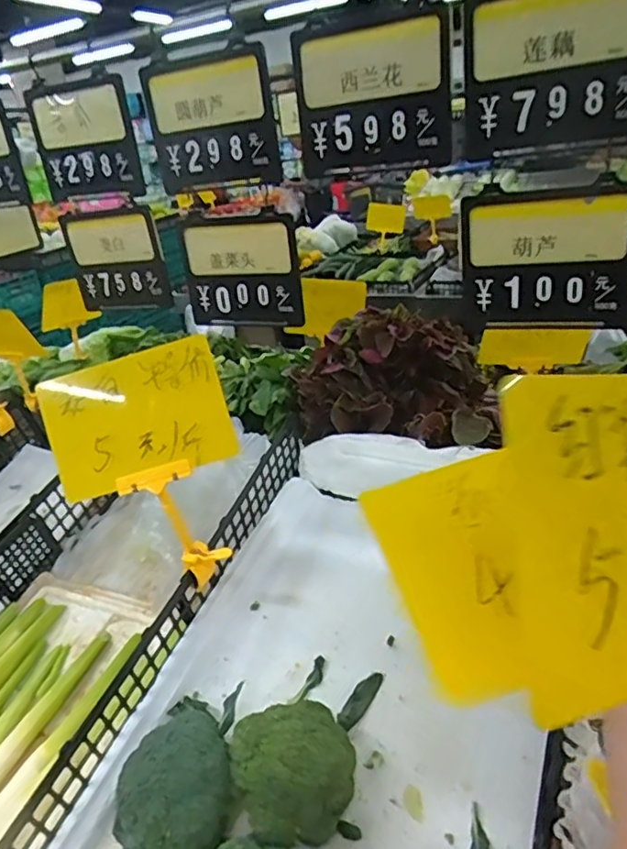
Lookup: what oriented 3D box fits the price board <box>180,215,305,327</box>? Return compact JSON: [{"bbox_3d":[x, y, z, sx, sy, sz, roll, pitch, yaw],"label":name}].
[{"bbox_3d":[-0.133,-0.266,1.054,0.218,0.185,0.018,2,24,23],"label":"price board"}]

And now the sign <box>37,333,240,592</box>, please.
[{"bbox_3d":[-0.179,0.054,0.682,0.204,0.274,0.044,-19,-1,2],"label":"sign"}]

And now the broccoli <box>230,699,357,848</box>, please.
[{"bbox_3d":[-0.014,0.303,0.524,0.106,0.085,0.089,-18,28,-22],"label":"broccoli"}]

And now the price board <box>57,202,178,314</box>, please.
[{"bbox_3d":[-0.395,-0.327,1.176,0.238,0.192,0.016,3,25,27],"label":"price board"}]

